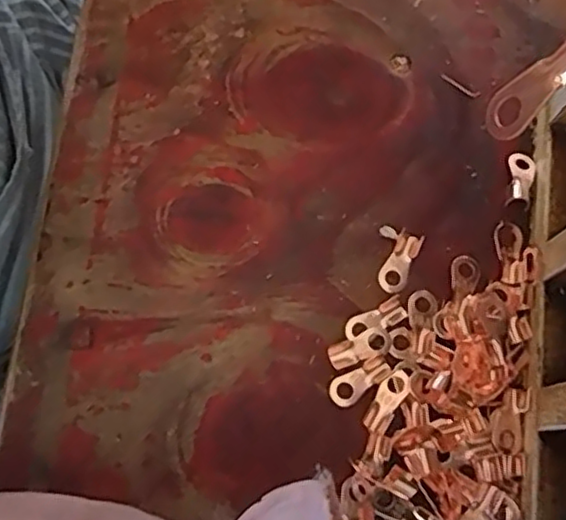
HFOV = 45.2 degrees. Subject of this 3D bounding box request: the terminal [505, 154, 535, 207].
[{"bbox_3d":[0.099,-0.034,0.283,0.011,0.005,0.024,8,74,0],"label":"terminal"}]

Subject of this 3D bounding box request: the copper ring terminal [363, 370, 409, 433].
[{"bbox_3d":[0.039,0.052,0.254,0.009,0.004,0.025,37,76,8],"label":"copper ring terminal"}]

